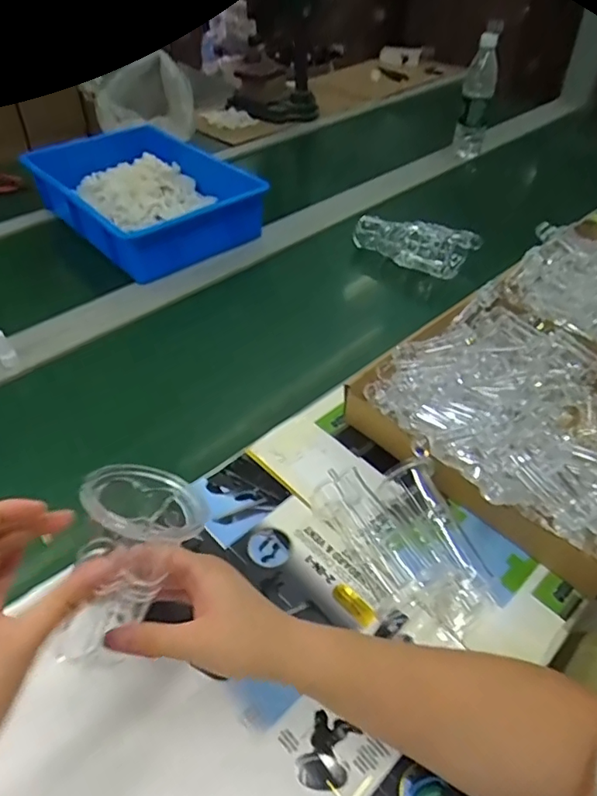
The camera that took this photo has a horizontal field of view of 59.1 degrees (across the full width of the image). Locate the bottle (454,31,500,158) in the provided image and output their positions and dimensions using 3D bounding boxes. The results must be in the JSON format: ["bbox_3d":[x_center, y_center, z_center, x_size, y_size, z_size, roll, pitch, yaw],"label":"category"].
[{"bbox_3d":[0.395,-0.653,1.160,0.070,0.244,0.066,13,47,9],"label":"bottle"}]

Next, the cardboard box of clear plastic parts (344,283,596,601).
[{"bbox_3d":[0.244,0.012,0.568,0.286,0.063,0.309,-35,54,-30],"label":"cardboard box of clear plastic parts"}]

